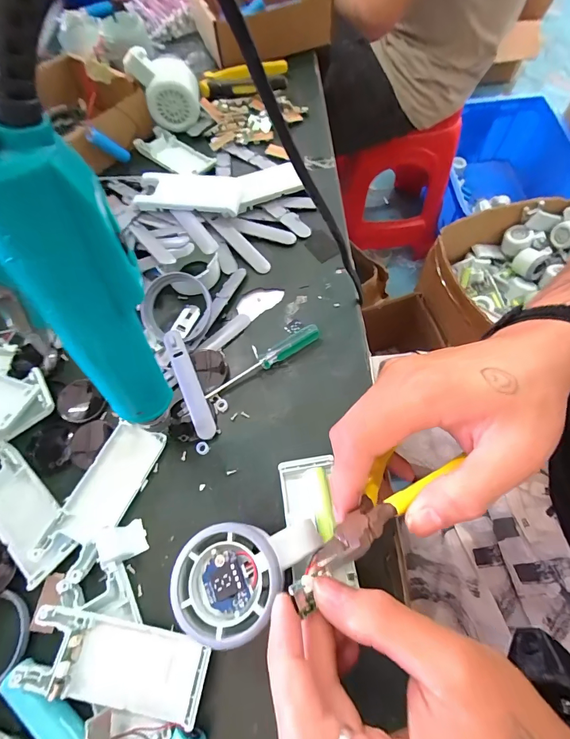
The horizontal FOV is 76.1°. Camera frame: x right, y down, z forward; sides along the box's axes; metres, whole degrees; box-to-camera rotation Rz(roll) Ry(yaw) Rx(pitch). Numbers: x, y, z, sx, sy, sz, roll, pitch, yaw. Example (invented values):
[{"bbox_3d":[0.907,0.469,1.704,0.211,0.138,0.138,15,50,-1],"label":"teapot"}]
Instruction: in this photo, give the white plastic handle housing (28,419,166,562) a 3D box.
[{"bbox_3d":[-0.128,0.085,0.258,0.038,0.014,0.099,24,69,11],"label":"white plastic handle housing"}]

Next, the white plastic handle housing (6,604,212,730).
[{"bbox_3d":[-0.098,0.171,0.212,0.102,0.025,0.038,10,67,6],"label":"white plastic handle housing"}]

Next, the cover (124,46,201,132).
[{"bbox_3d":[-0.134,-0.319,0.416,0.071,0.063,0.046,-17,67,-6],"label":"cover"}]

